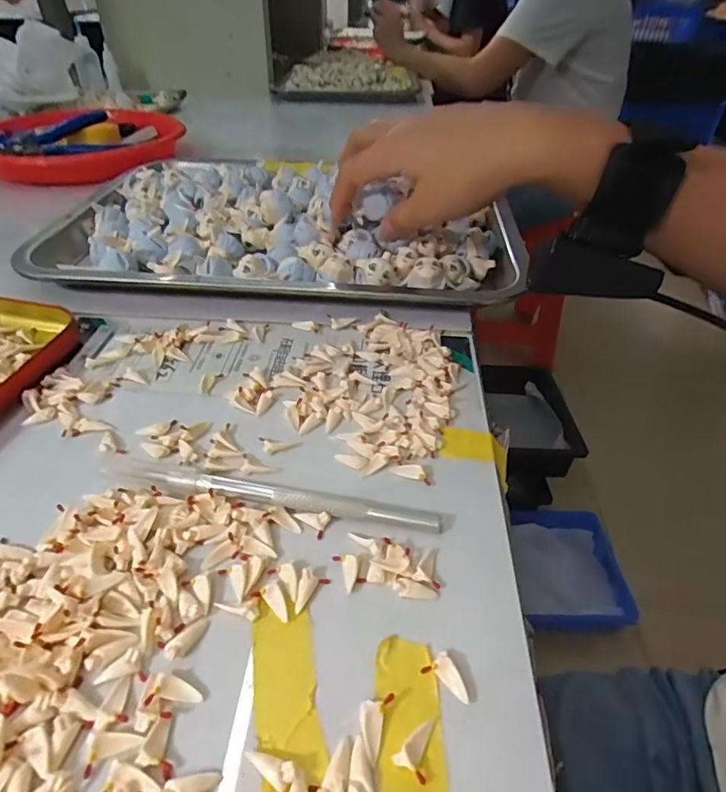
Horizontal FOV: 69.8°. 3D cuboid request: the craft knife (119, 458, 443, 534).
[{"bbox_3d":[-0.037,0.041,0.221,0.139,0.008,0.011,8,39,8],"label":"craft knife"}]

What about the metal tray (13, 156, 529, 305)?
[{"bbox_3d":[-0.057,-0.147,0.420,0.344,0.031,0.253,5,42,2],"label":"metal tray"}]

